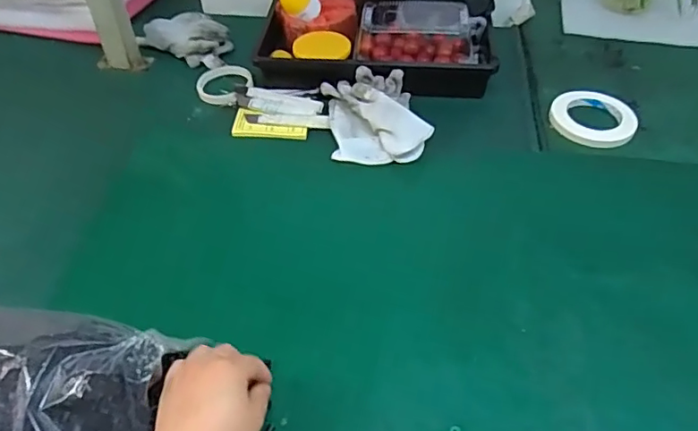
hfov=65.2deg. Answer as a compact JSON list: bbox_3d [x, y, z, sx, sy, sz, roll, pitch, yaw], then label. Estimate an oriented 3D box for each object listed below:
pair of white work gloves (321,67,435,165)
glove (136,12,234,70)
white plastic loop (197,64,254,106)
[{"bbox_3d":[0.039,-0.142,0.772,0.141,0.044,0.167,-4,46,-2],"label":"pair of white work gloves"},{"bbox_3d":[-0.274,-0.310,0.946,0.154,0.049,0.102,20,50,20],"label":"glove"},{"bbox_3d":[-0.196,-0.208,0.862,0.093,0.018,0.094,-1,46,1],"label":"white plastic loop"}]

